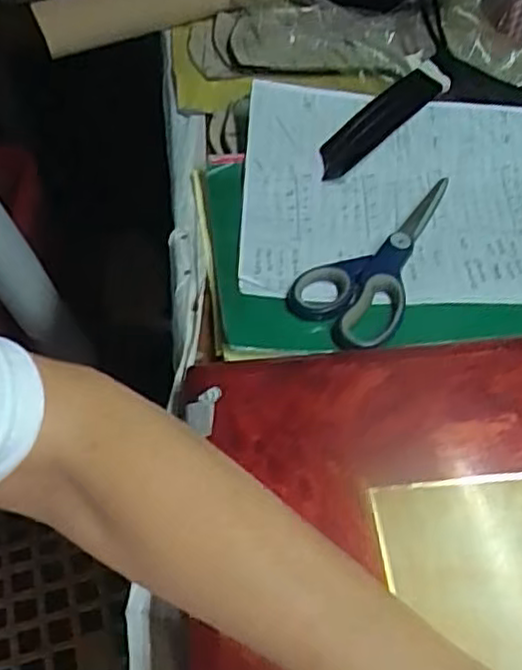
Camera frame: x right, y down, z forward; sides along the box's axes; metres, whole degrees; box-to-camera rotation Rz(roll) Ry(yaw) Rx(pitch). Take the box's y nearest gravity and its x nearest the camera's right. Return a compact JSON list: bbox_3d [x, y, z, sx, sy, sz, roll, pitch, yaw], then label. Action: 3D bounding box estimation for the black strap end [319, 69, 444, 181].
[{"bbox_3d":[0.101,-0.186,0.620,0.034,0.007,0.151,44,65,7],"label":"black strap end"}]

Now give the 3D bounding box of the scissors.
[{"bbox_3d":[0.105,-0.064,0.550,0.076,0.012,0.198,33,64,23],"label":"scissors"}]

